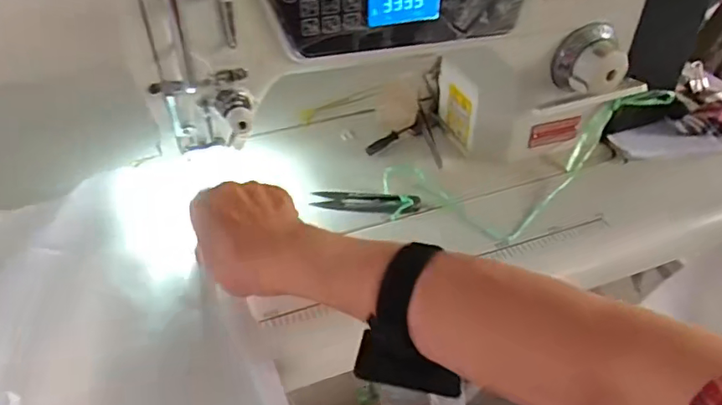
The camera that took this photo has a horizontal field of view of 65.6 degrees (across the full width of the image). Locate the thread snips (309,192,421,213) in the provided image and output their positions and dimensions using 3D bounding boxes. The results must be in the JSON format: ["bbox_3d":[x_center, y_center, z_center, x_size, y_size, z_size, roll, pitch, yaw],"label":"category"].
[{"bbox_3d":[0.005,-0.002,0.497,0.094,0.009,0.023,5,40,8],"label":"thread snips"}]

